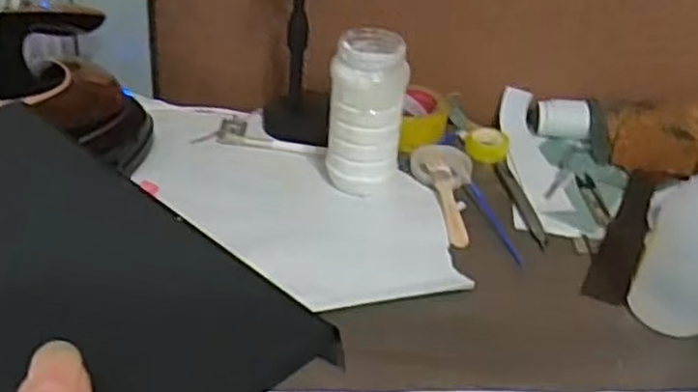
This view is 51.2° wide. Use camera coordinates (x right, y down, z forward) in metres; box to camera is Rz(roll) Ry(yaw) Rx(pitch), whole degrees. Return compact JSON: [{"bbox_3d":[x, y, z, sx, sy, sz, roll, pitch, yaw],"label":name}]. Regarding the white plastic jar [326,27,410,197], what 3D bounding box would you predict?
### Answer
[{"bbox_3d":[0.019,-0.089,0.782,0.078,0.156,0.069,8,36,3],"label":"white plastic jar"}]

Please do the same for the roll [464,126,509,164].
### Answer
[{"bbox_3d":[0.169,-0.063,0.899,0.052,0.029,0.041,14,37,11],"label":"roll"}]

